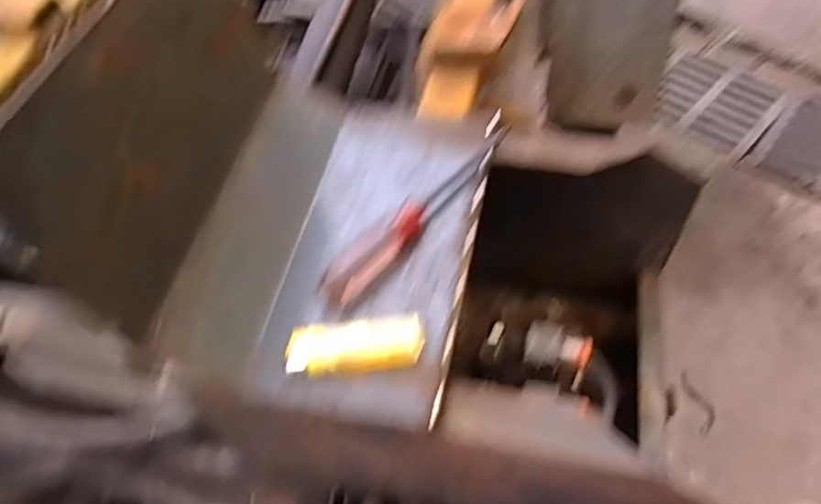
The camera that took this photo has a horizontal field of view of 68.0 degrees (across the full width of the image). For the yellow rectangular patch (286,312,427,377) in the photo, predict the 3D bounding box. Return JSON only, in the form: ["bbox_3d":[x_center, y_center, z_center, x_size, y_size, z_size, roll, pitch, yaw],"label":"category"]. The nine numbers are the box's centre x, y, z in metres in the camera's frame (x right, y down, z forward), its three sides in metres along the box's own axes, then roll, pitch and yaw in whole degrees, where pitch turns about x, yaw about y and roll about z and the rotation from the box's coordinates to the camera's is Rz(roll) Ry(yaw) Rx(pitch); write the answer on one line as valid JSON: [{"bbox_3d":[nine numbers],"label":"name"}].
[{"bbox_3d":[-0.033,0.056,0.363,0.081,0.007,0.031,-8,56,0],"label":"yellow rectangular patch"}]

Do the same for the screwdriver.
[{"bbox_3d":[0.006,-0.030,0.427,0.027,0.020,0.186,32,64,23],"label":"screwdriver"}]

